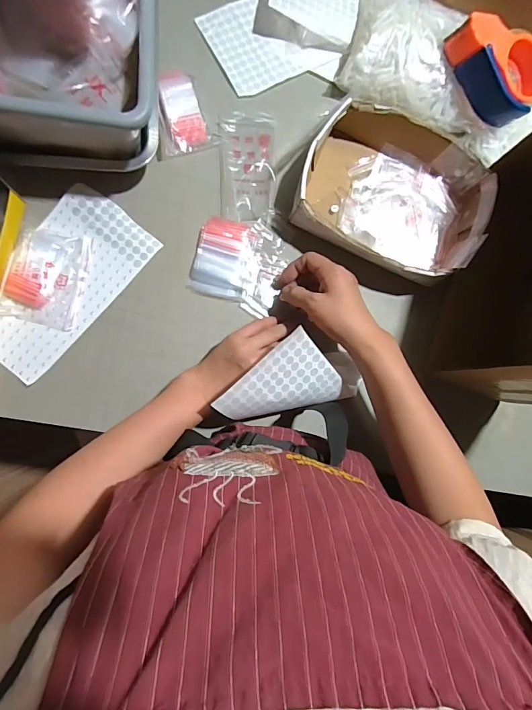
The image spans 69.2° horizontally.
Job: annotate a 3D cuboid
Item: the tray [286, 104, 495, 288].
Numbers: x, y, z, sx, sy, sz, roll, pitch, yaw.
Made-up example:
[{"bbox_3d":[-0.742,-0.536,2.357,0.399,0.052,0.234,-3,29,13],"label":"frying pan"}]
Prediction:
[{"bbox_3d":[0.163,-0.203,0.501,0.230,0.065,0.182,25,84,-6],"label":"tray"}]

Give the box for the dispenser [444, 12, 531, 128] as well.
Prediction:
[{"bbox_3d":[0.305,-0.381,0.506,0.144,0.055,0.087,32,89,-25],"label":"dispenser"}]

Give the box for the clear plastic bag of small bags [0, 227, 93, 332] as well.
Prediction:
[{"bbox_3d":[-0.263,-0.094,0.457,0.087,0.019,0.113,14,85,-7],"label":"clear plastic bag of small bags"}]

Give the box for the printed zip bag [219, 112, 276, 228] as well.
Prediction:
[{"bbox_3d":[-0.023,-0.248,0.507,0.072,0.008,0.147,1,87,-8],"label":"printed zip bag"}]

